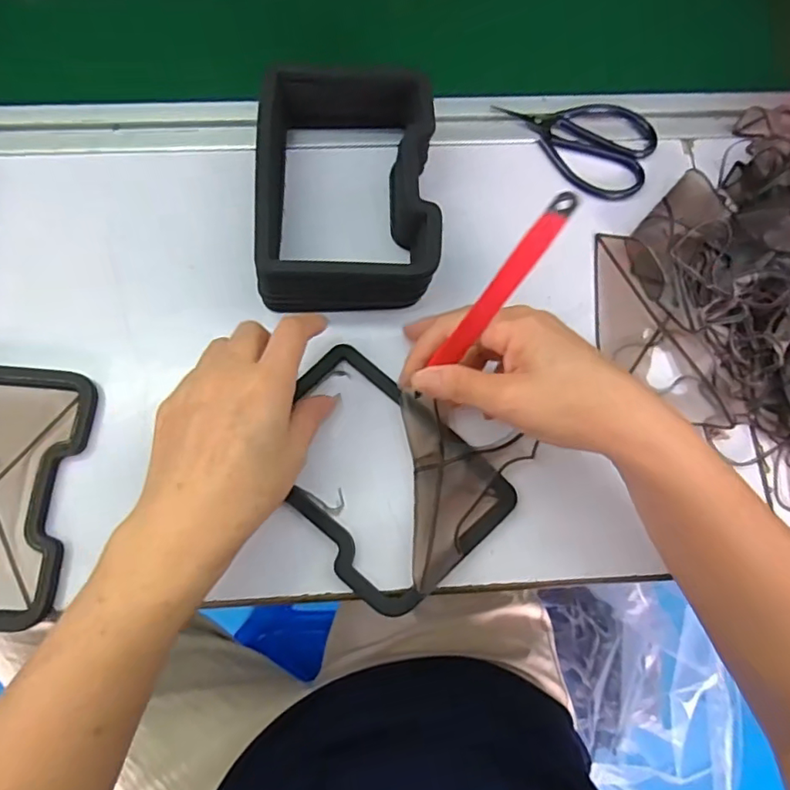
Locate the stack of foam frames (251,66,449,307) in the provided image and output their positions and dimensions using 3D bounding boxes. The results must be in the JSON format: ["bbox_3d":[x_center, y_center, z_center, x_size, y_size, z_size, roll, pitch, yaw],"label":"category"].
[{"bbox_3d":[-0.030,-0.129,0.353,0.109,0.050,0.165,-4,76,-2],"label":"stack of foam frames"}]

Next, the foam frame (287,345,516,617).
[{"bbox_3d":[-0.013,0.047,0.328,0.143,0.018,0.106,43,79,9],"label":"foam frame"}]

